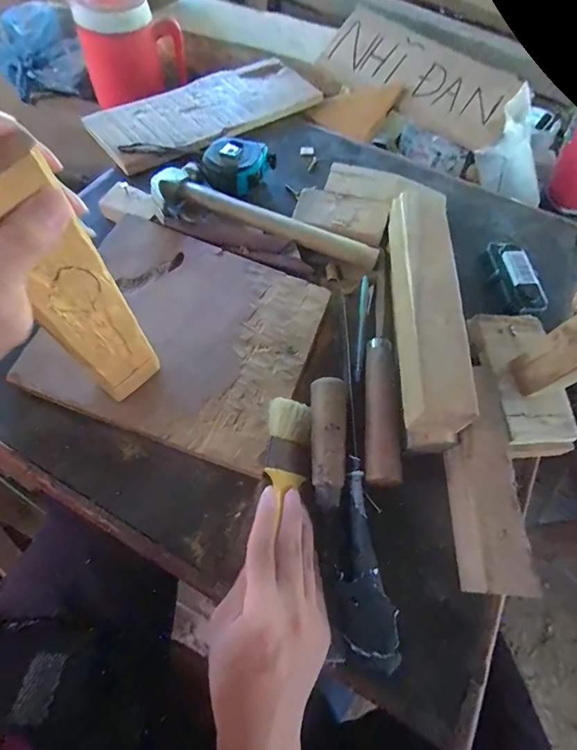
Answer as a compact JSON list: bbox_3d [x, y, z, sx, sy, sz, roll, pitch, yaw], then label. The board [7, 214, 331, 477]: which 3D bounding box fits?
[{"bbox_3d":[-0.104,-0.046,0.392,0.250,0.019,0.223,19,63,6],"label":"board"}]

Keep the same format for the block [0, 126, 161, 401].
[{"bbox_3d":[-0.138,-0.043,0.263,0.051,0.216,0.020,-40,70,-18],"label":"block"}]

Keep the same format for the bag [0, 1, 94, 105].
[{"bbox_3d":[-0.571,-0.719,0.868,0.202,0.129,0.172,-20,65,-14],"label":"bag"}]

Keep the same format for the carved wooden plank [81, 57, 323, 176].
[{"bbox_3d":[-0.117,-0.415,0.596,0.360,0.016,0.143,-37,71,-20],"label":"carved wooden plank"}]

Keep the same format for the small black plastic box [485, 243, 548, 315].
[{"bbox_3d":[0.269,-0.118,0.463,0.047,0.022,0.097,-3,63,-5],"label":"small black plastic box"}]

